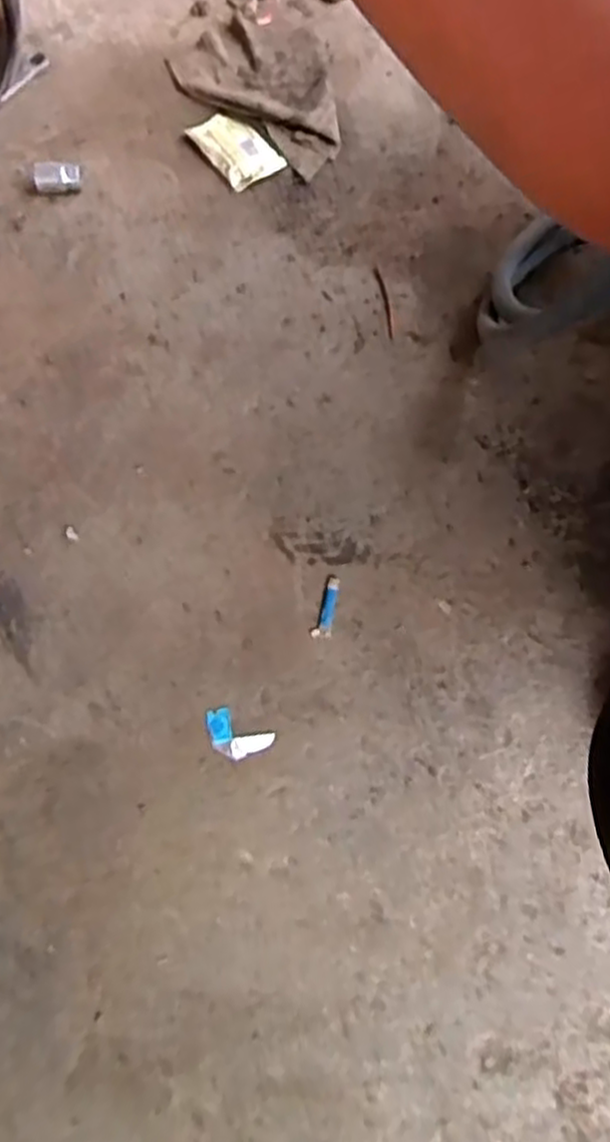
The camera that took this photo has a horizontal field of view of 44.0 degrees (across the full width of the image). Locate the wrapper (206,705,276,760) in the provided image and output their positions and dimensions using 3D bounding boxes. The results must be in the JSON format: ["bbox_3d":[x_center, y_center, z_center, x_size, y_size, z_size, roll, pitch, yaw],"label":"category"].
[{"bbox_3d":[-0.047,0.110,0.508,0.046,0.004,0.028,30,71,11],"label":"wrapper"}]

